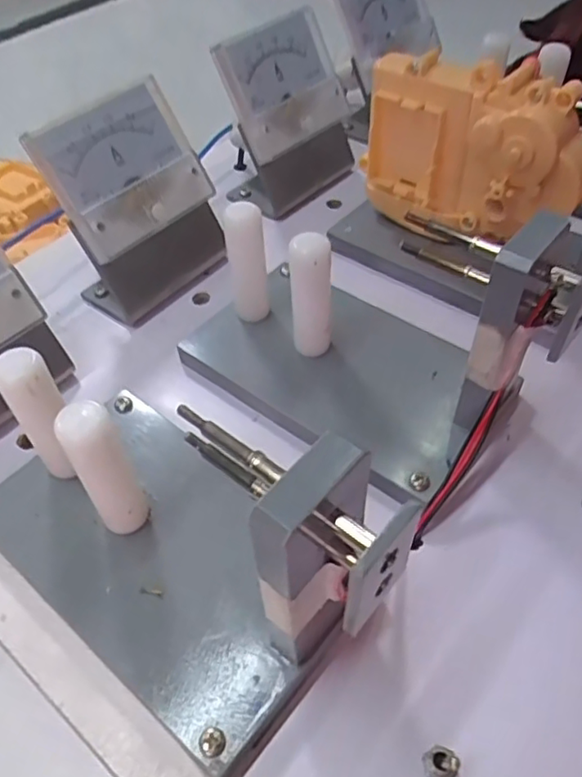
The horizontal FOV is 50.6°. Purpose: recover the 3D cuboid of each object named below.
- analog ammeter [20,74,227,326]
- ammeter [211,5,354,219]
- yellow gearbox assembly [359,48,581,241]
[{"bbox_3d":[-0.066,-0.081,0.271,0.040,0.076,0.065,31,58,26],"label":"analog ammeter"},{"bbox_3d":[0.001,-0.144,0.323,0.042,0.077,0.071,33,59,27],"label":"ammeter"},{"bbox_3d":[0.078,-0.099,0.262,0.032,0.069,0.095,-38,57,-25],"label":"yellow gearbox assembly"}]

